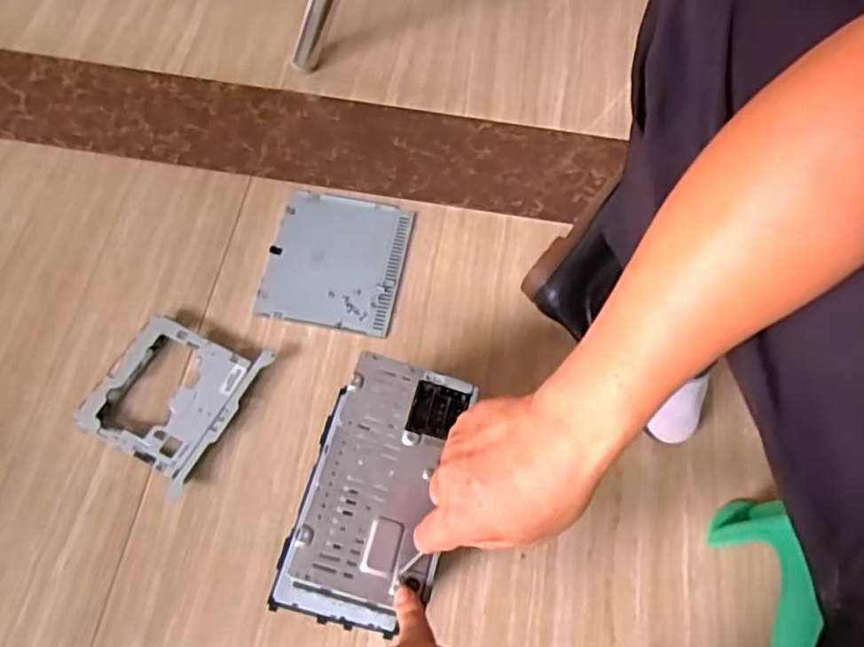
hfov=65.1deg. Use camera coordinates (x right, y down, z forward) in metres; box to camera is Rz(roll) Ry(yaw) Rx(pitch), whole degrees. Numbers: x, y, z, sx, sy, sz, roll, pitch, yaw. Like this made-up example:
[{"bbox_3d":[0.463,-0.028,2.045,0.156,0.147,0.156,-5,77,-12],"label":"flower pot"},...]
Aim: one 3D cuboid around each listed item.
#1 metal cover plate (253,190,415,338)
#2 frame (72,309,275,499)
[{"bbox_3d":[-0.114,-0.077,0.814,0.159,0.005,0.177,10,64,3],"label":"metal cover plate"},{"bbox_3d":[-0.273,0.075,0.717,0.144,0.031,0.164,26,66,10],"label":"frame"}]

